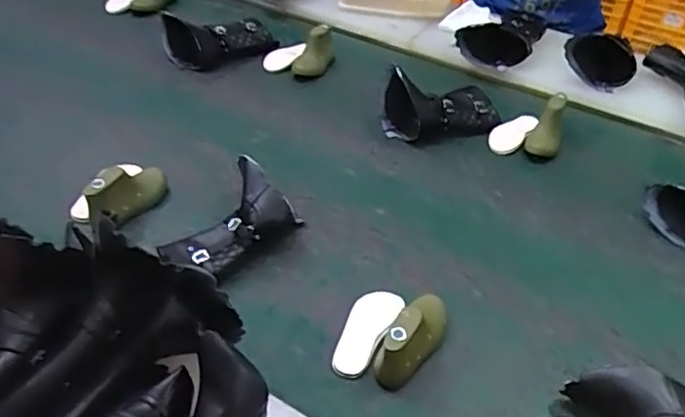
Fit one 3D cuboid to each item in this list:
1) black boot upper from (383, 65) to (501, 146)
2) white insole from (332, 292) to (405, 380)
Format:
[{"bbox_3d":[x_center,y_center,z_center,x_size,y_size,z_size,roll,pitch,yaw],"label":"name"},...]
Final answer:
[{"bbox_3d":[0.177,-0.190,1.056,0.213,0.089,0.097,-12,44,-19],"label":"black boot upper"},{"bbox_3d":[0.026,0.148,0.738,0.053,0.014,0.131,24,44,19],"label":"white insole"}]

